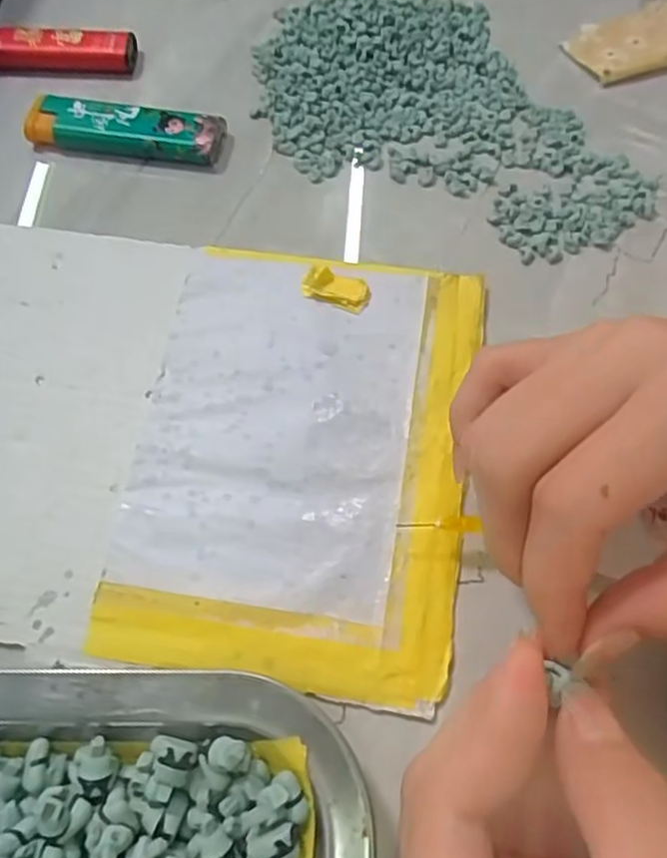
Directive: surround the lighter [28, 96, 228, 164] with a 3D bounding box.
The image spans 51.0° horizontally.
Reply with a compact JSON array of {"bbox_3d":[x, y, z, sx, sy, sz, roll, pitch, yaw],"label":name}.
[{"bbox_3d":[-0.087,-0.125,0.294,0.083,0.011,0.022,11,66,5],"label":"lighter"}]

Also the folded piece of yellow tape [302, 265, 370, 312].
[{"bbox_3d":[0.001,-0.052,0.255,0.024,0.008,0.012,16,66,7],"label":"folded piece of yellow tape"}]

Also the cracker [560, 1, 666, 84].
[{"bbox_3d":[0.145,-0.180,0.320,0.076,0.007,0.041,-18,67,-8],"label":"cracker"}]

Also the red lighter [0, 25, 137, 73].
[{"bbox_3d":[-0.128,-0.172,0.314,0.075,0.008,0.018,4,65,2],"label":"red lighter"}]

